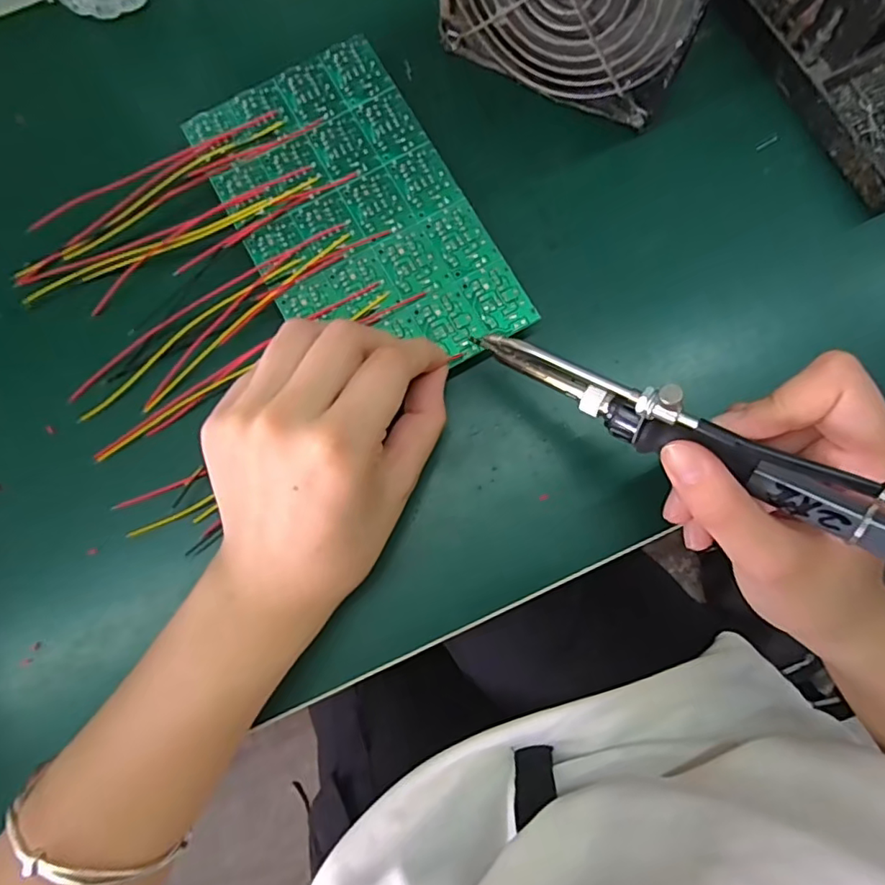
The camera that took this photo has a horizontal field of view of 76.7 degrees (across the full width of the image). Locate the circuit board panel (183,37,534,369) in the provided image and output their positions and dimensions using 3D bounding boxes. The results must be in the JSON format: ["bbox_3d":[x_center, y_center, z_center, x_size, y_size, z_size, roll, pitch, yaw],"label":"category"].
[{"bbox_3d":[-0.042,-0.107,0.264,0.100,0.004,0.170,-29,81,-5],"label":"circuit board panel"}]

